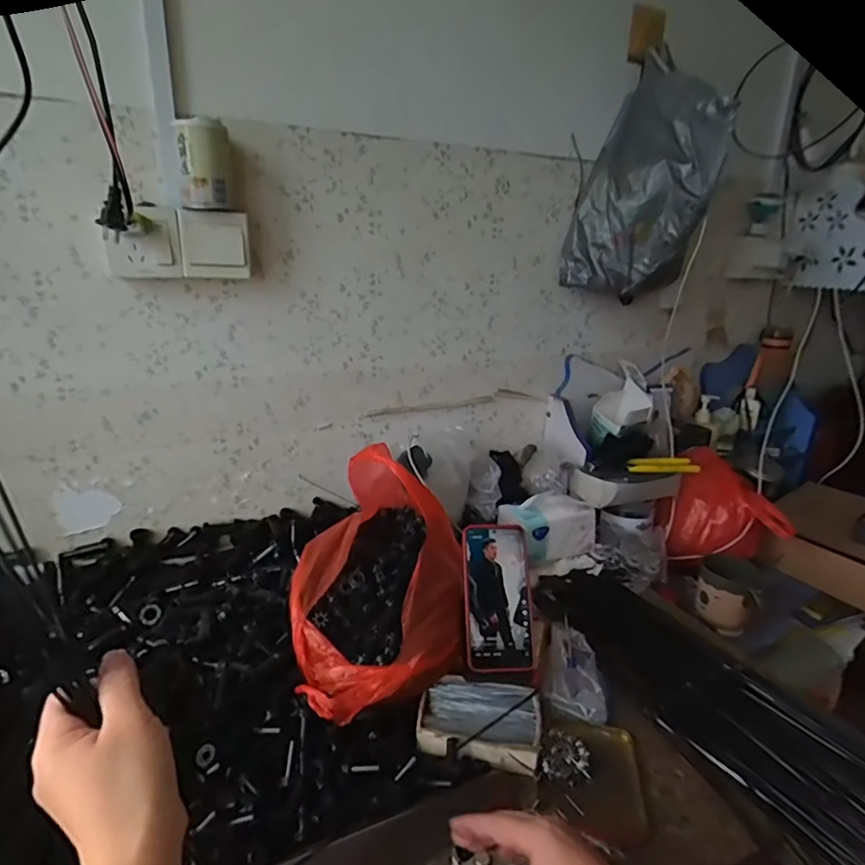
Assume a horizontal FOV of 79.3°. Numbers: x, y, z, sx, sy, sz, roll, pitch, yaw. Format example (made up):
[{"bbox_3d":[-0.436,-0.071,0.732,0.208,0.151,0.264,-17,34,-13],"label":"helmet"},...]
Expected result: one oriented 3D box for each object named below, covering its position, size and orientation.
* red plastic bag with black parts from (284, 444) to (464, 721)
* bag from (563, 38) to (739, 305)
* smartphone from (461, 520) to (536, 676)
[{"bbox_3d":[-0.065,0.176,0.633,0.203,0.225,0.274,-3,17,-6],"label":"red plastic bag with black parts"},{"bbox_3d":[0.341,-0.420,0.882,0.220,0.339,0.239,3,18,14],"label":"bag"},{"bbox_3d":[0.078,0.193,0.618,0.078,0.163,0.012,-1,-19,-1],"label":"smartphone"}]

